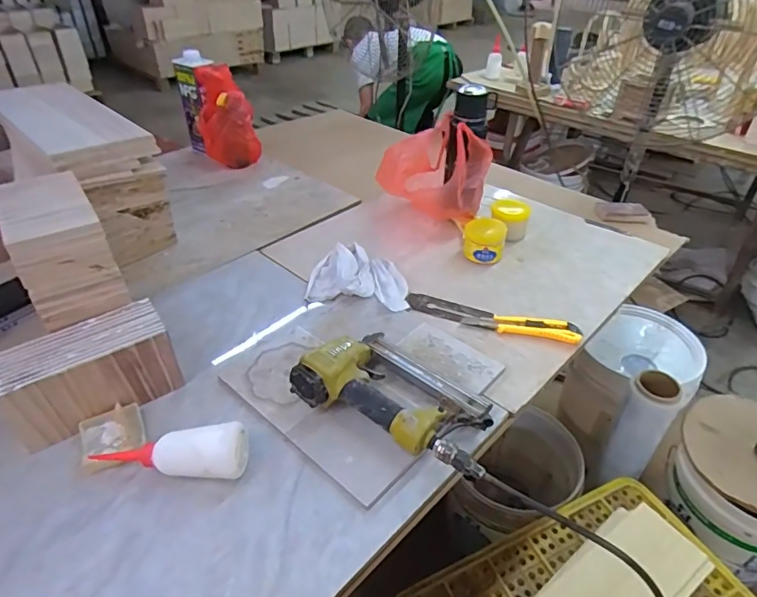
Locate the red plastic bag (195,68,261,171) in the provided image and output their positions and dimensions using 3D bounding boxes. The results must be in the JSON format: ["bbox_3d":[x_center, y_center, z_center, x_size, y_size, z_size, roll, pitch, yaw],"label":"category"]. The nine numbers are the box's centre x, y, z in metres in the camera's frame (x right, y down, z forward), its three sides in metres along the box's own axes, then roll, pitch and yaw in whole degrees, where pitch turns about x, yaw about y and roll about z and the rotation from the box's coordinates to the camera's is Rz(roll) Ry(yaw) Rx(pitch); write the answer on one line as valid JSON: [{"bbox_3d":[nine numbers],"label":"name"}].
[{"bbox_3d":[-0.402,-0.471,1.297,0.147,0.246,0.152,-14,40,-18],"label":"red plastic bag"}]

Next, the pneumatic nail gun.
[{"bbox_3d":[0.031,0.114,0.653,0.264,0.063,0.163,18,41,21],"label":"pneumatic nail gun"}]

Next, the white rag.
[{"bbox_3d":[-0.036,-0.047,0.880,0.181,0.056,0.154,2,38,2],"label":"white rag"}]

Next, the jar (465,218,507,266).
[{"bbox_3d":[0.210,-0.117,0.968,0.080,0.073,0.089,10,38,13],"label":"jar"}]

